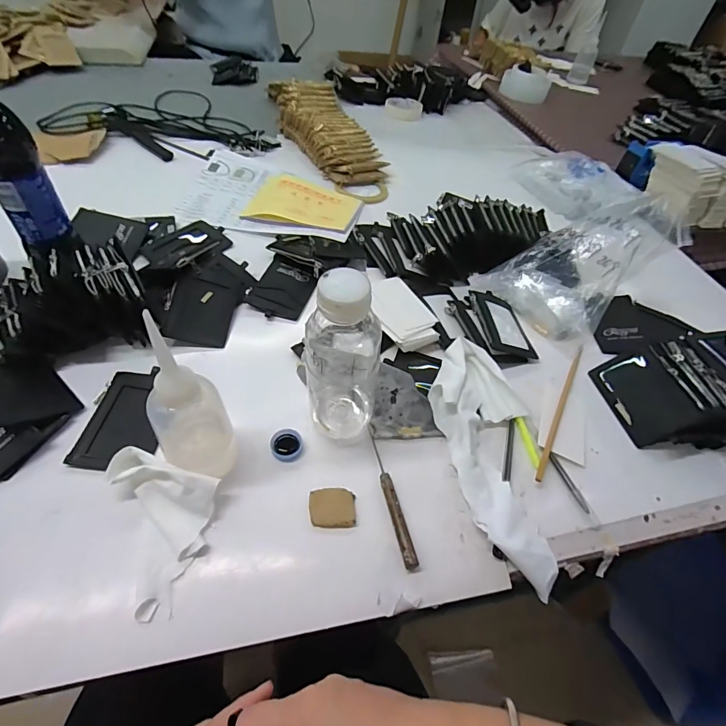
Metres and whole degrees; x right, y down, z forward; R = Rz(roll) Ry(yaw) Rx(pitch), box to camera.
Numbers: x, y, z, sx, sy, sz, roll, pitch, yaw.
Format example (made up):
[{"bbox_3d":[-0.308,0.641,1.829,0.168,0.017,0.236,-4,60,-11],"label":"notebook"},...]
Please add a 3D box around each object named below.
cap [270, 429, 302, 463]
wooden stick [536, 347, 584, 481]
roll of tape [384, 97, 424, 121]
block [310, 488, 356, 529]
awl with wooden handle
[{"bbox_3d":[-0.077,0.082,0.411,0.029,0.011,0.031,3,50,-3],"label":"cap"},{"bbox_3d":[0.234,0.046,0.478,0.009,0.014,0.234,27,52,16],"label":"wooden stick"},{"bbox_3d":[0.110,-0.693,1.121,0.099,0.032,0.099,3,50,-3],"label":"roll of tape"},{"bbox_3d":[-0.027,0.132,0.373,0.041,0.008,0.033,1,50,-5],"label":"block"},{"bbox_3d":[0.024,0.119,0.387,0.011,0.013,0.140,-9,52,-13],"label":"awl with wooden handle"}]

